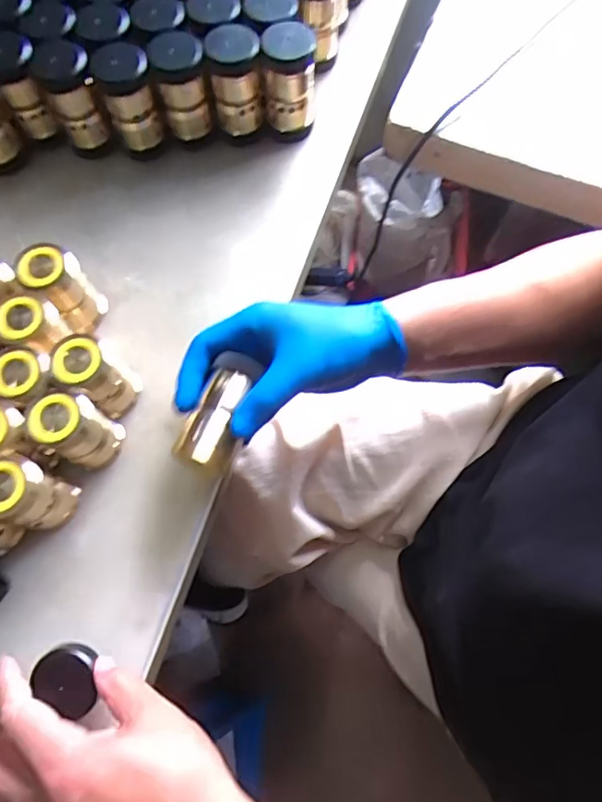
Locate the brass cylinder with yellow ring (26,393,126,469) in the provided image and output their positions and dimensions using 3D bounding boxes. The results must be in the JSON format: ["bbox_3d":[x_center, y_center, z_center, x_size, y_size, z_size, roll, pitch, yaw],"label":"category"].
[{"bbox_3d":[-0.156,0.021,0.367,0.038,0.078,0.038,0,71,1],"label":"brass cylinder with yellow ring"}]

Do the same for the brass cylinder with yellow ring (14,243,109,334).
[{"bbox_3d":[-0.181,-0.086,0.403,0.038,0.083,0.038,0,71,1],"label":"brass cylinder with yellow ring"}]

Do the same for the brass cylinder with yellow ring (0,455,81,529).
[{"bbox_3d":[-0.184,0.065,0.355,0.036,0.079,0.037,11,71,4],"label":"brass cylinder with yellow ring"}]

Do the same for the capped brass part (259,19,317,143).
[{"bbox_3d":[-0.010,-0.268,0.436,0.043,0.090,0.039,-1,71,0],"label":"capped brass part"}]

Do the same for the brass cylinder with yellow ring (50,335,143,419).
[{"bbox_3d":[-0.147,-0.017,0.383,0.036,0.083,0.037,0,71,1],"label":"brass cylinder with yellow ring"}]

